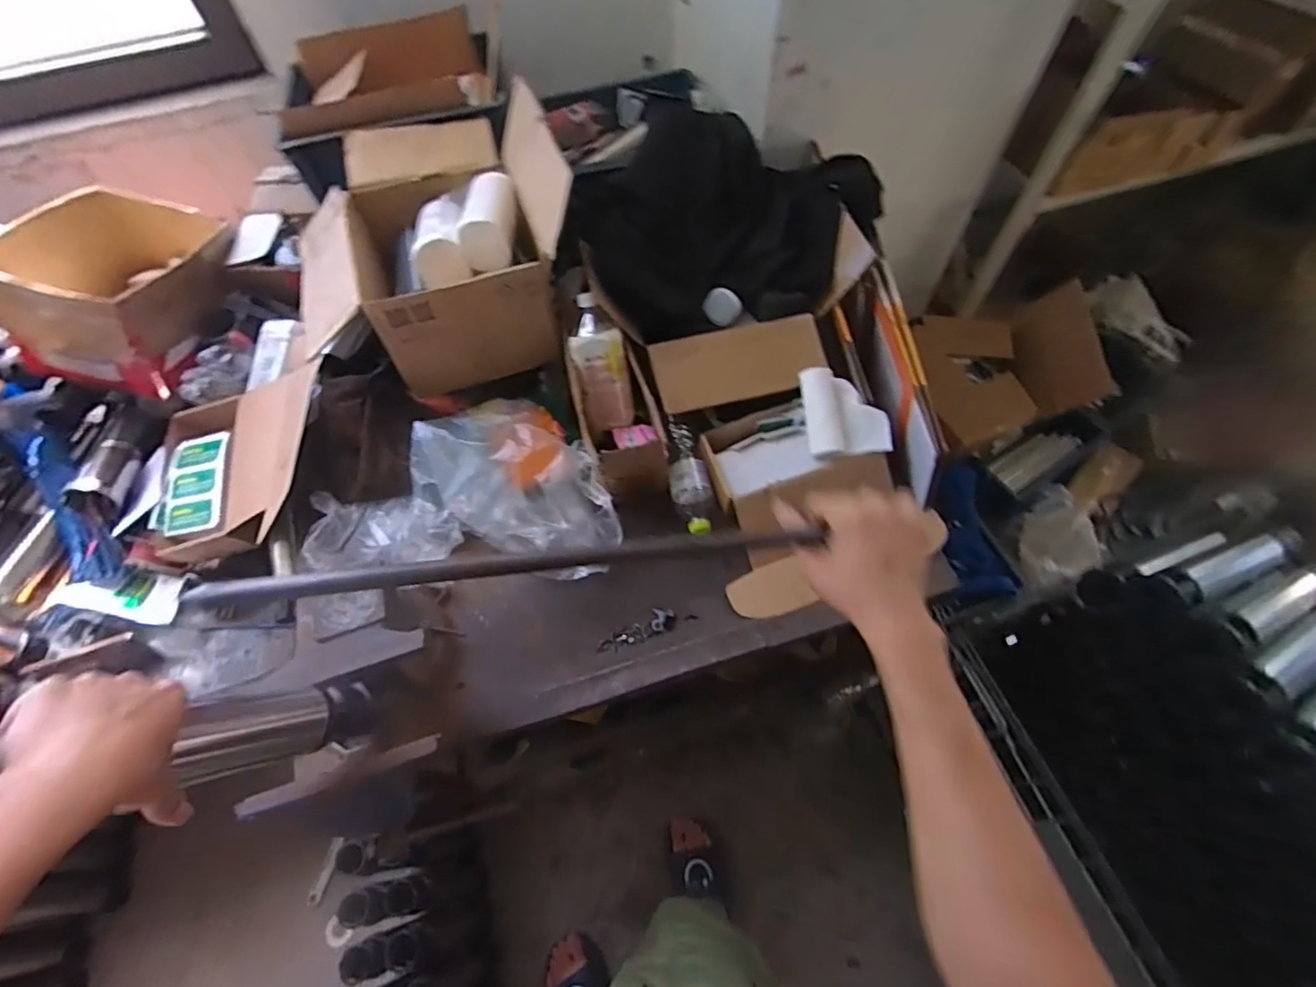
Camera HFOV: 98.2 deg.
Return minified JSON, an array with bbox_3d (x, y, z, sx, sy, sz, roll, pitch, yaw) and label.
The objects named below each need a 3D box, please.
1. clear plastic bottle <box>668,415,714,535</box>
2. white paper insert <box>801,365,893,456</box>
[{"bbox_3d":[0.052,-0.033,0.915,0.064,0.053,0.191,-3,60,-1],"label":"clear plastic bottle"},{"bbox_3d":[0.293,-0.128,0.899,0.118,0.041,0.143,-5,80,4],"label":"white paper insert"}]

